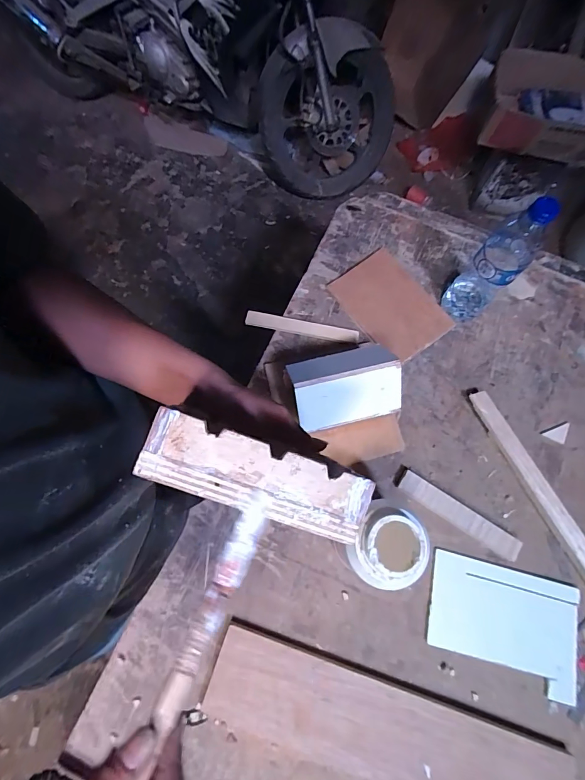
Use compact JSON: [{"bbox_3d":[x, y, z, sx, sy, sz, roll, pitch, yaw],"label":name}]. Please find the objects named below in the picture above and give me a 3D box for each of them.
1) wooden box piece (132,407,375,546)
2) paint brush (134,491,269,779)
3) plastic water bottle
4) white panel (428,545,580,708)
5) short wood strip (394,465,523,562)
[{"bbox_3d":[-0.023,0.062,0.266,0.157,0.013,0.044,21,73,-9],"label":"wooden box piece"},{"bbox_3d":[-0.056,0.154,0.253,0.017,0.008,0.179,22,82,5],"label":"paint brush"},{"bbox_3d":[0.293,-0.180,0.564,0.068,0.241,0.061,41,76,11],"label":"plastic water bottle"},{"bbox_3d":[0.288,0.317,0.529,0.199,0.006,0.136,14,73,3],"label":"white panel"},{"bbox_3d":[0.237,0.180,0.561,0.187,0.021,0.034,34,75,9],"label":"short wood strip"}]

